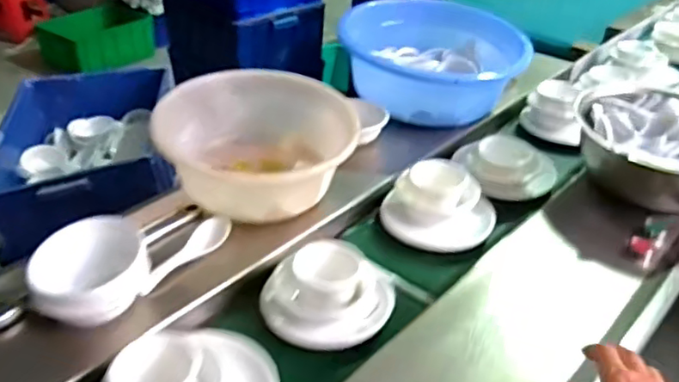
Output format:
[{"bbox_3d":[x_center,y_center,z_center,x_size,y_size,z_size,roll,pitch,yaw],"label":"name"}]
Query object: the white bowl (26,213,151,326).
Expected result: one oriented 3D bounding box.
[{"bbox_3d":[-0.270,0.088,0.667,0.118,0.070,0.118,1,35,-1],"label":"white bowl"}]

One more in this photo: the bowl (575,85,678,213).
[{"bbox_3d":[0.458,-0.070,0.887,0.210,0.113,0.199,1,35,-1],"label":"bowl"}]

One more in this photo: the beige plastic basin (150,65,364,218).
[{"bbox_3d":[-0.119,-0.069,0.875,0.262,0.127,0.251,1,35,-1],"label":"beige plastic basin"}]

